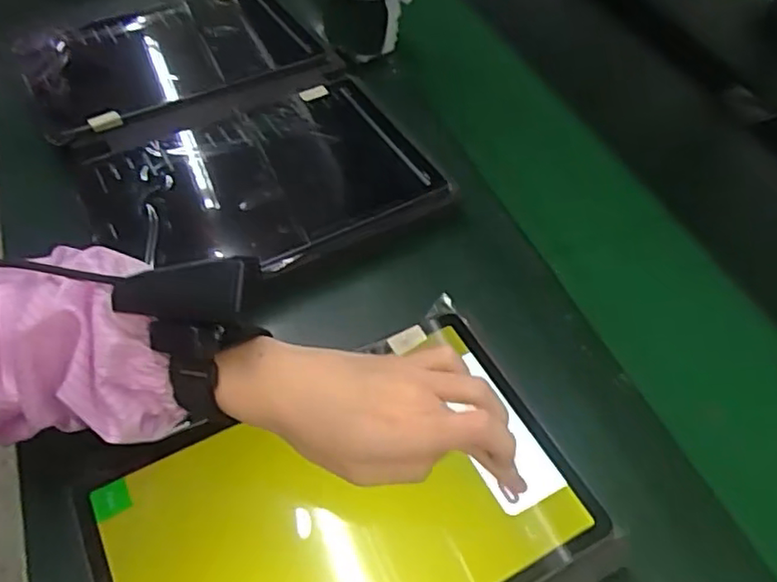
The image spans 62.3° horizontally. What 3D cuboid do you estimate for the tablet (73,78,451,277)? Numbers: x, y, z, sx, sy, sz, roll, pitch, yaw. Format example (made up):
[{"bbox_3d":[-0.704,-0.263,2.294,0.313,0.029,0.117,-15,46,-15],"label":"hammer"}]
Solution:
[{"bbox_3d":[-0.101,-0.086,0.517,0.259,0.024,0.176,-21,56,-17],"label":"tablet"}]

